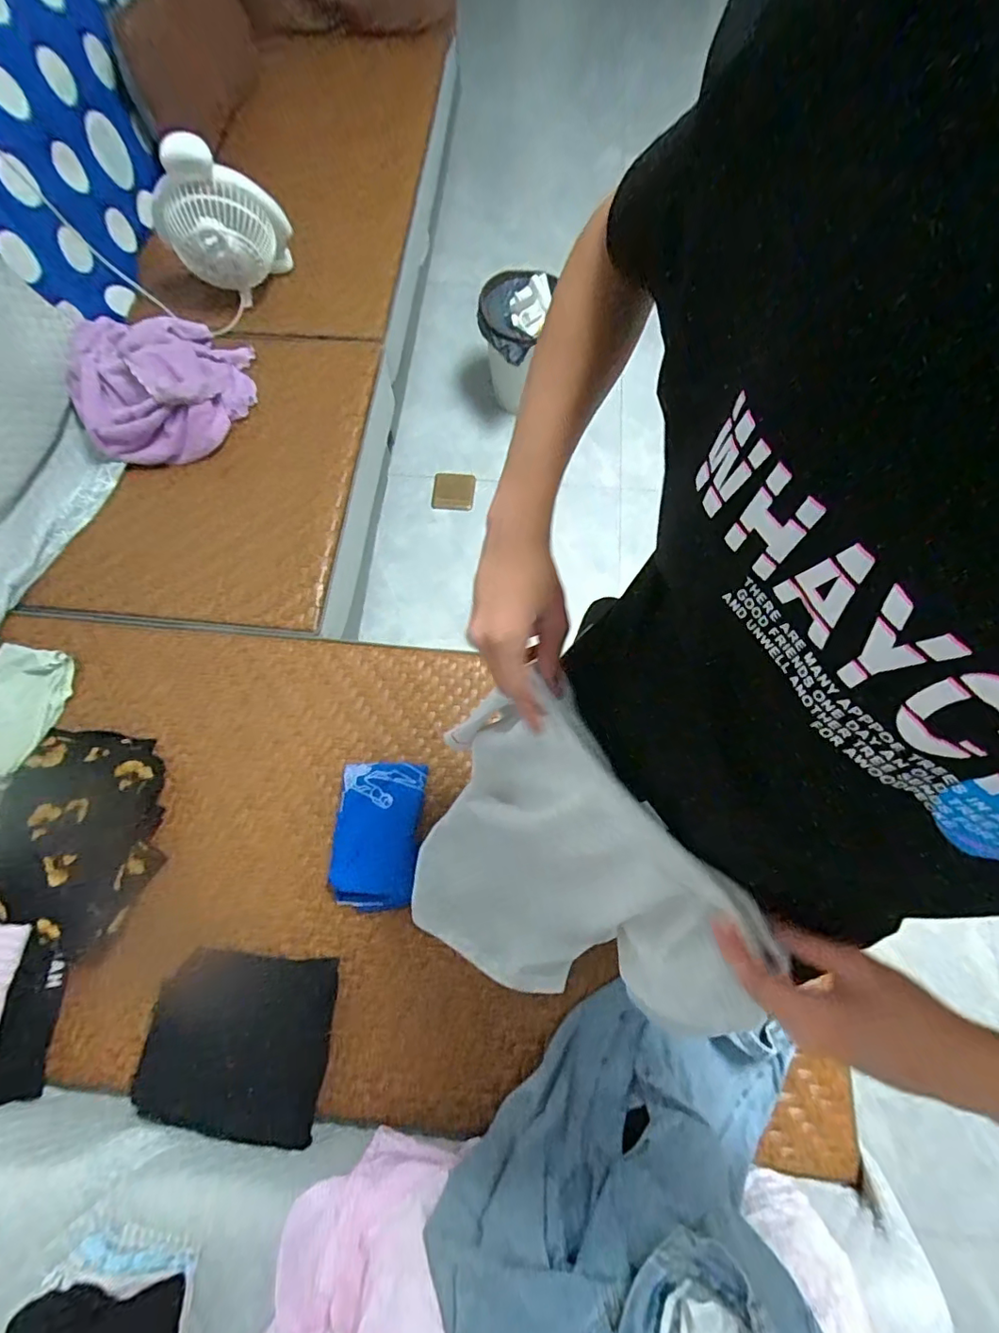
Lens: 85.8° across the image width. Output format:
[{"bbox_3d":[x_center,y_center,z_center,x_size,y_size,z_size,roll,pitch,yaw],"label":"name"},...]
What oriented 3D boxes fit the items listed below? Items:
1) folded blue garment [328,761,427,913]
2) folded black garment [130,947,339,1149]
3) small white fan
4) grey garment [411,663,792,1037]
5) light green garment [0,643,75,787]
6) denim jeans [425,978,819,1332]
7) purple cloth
[{"bbox_3d":[-0.186,0.251,0.815,0.123,0.029,0.211,5,70,-1],"label":"folded blue garment"},{"bbox_3d":[-0.349,0.500,0.721,0.231,0.054,0.196,6,70,0],"label":"folded black garment"},{"bbox_3d":[-0.513,-0.817,0.997,0.221,0.308,0.121,-20,72,-9],"label":"small white fan"},{"bbox_3d":[0.027,0.218,0.594,0.142,0.535,0.321,-18,71,-26],"label":"grey garment"},{"bbox_3d":[-0.794,0.077,0.868,0.148,0.021,0.222,9,70,1],"label":"light green garment"},{"bbox_3d":[0.142,0.611,0.549,0.475,0.302,0.325,-35,75,-14],"label":"denim jeans"},{"bbox_3d":[-0.642,-0.544,1.027,0.312,0.130,0.295,-16,71,-5],"label":"purple cloth"}]

